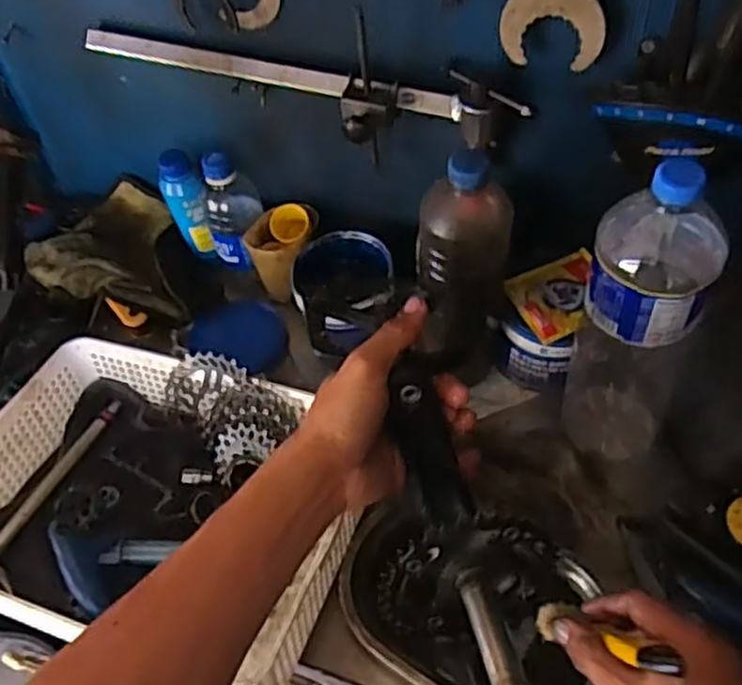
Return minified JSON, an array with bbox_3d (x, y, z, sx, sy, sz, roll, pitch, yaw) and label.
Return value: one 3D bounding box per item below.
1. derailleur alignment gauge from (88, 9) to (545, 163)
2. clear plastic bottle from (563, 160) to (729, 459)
[{"bbox_3d":[-0.073,-0.217,0.668,0.423,0.094,0.055,14,54,16],"label":"derailleur alignment gauge"},{"bbox_3d":[0.212,-0.015,0.596,0.084,0.304,0.093,18,55,19],"label":"clear plastic bottle"}]

